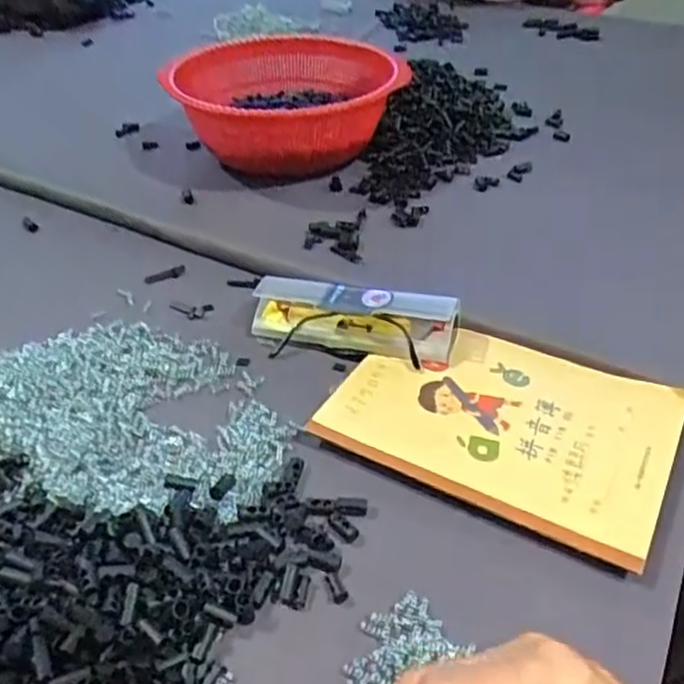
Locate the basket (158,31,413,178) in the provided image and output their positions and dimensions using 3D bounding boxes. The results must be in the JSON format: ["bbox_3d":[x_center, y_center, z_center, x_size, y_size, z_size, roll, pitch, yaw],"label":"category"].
[{"bbox_3d":[-0.081,-0.241,0.715,0.245,0.097,0.209,19,44,24],"label":"basket"}]

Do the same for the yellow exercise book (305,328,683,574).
[{"bbox_3d":[0.102,0.047,0.441,0.204,0.011,0.142,18,44,23],"label":"yellow exercise book"}]

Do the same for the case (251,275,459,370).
[{"bbox_3d":[0.006,-0.021,0.500,0.152,0.034,0.043,11,42,16],"label":"case"}]

